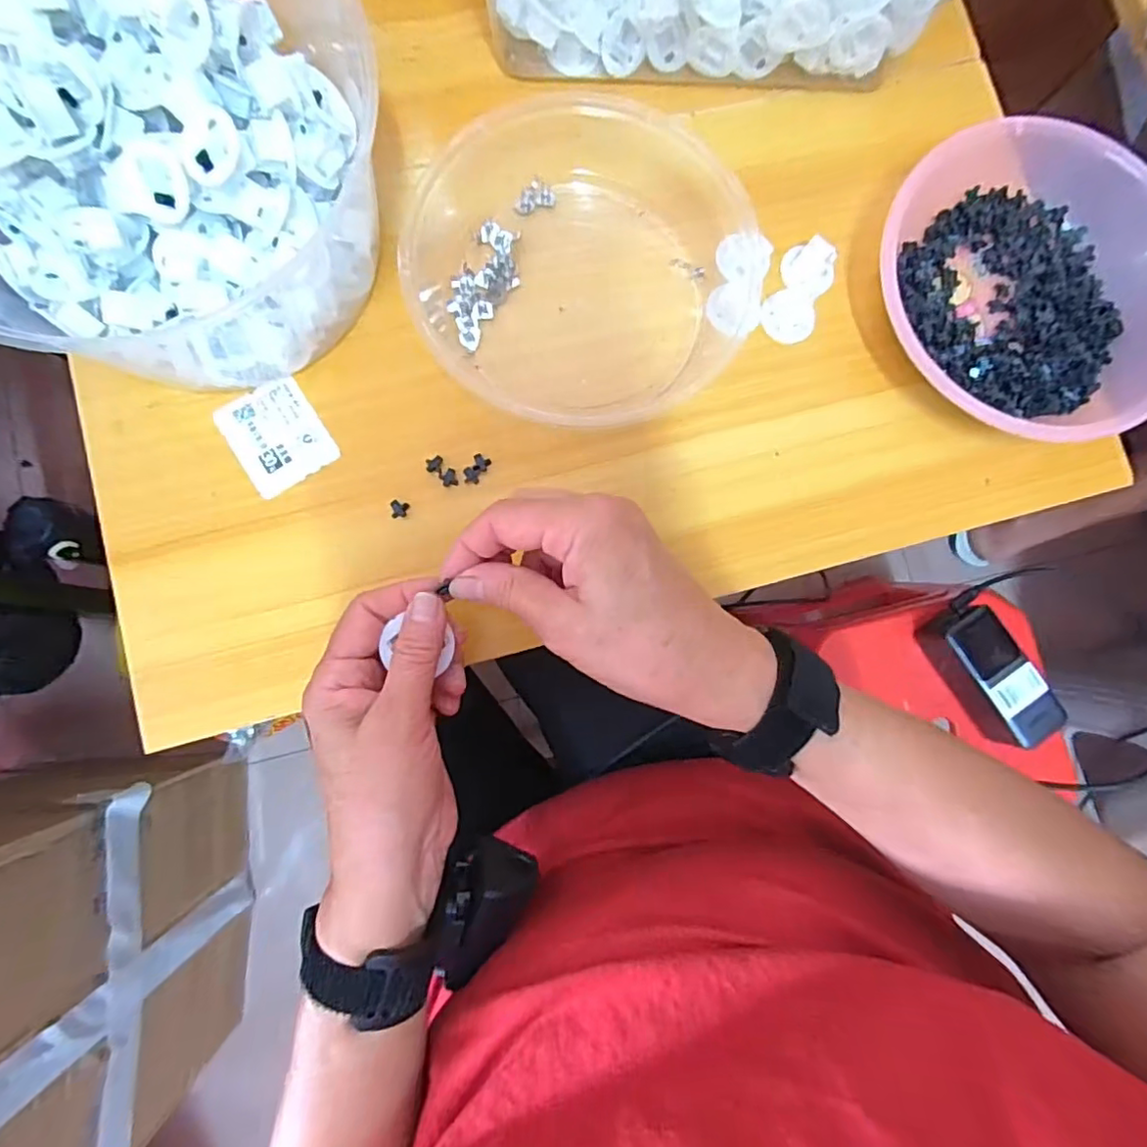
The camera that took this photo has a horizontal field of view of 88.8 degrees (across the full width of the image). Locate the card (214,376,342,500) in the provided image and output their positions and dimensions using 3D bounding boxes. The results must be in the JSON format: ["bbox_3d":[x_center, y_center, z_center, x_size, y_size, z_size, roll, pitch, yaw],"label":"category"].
[{"bbox_3d":[-0.168,-0.078,0.333,0.049,0.004,0.058,-33,86,-11],"label":"card"}]

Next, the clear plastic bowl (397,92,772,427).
[{"bbox_3d":[0.010,-0.178,0.333,0.190,0.042,0.183,0,85,-4],"label":"clear plastic bowl"}]

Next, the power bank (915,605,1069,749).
[{"bbox_3d":[0.399,0.097,0.564,0.055,0.052,0.132,-30,87,-6],"label":"power bank"}]

